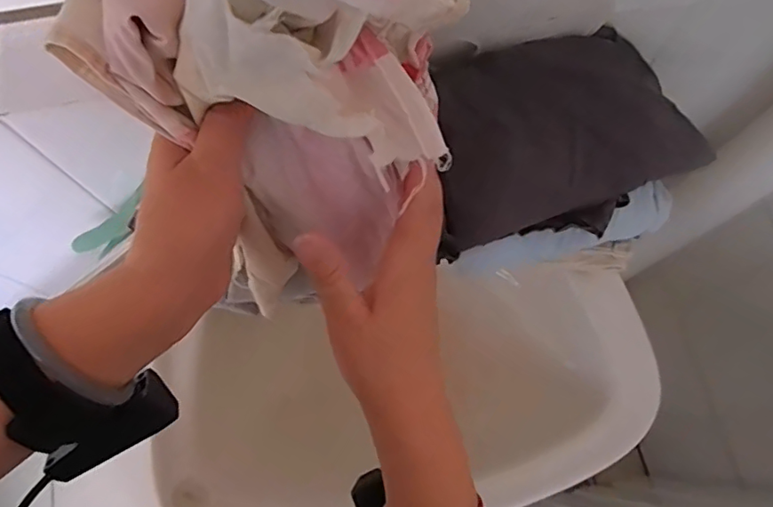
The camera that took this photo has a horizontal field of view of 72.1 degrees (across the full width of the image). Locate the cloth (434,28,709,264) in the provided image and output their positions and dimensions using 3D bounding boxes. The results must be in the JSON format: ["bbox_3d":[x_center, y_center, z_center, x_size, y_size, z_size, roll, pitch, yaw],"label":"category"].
[{"bbox_3d":[0.148,-0.102,0.450,0.233,0.065,0.144,-18,72,-6],"label":"cloth"}]

